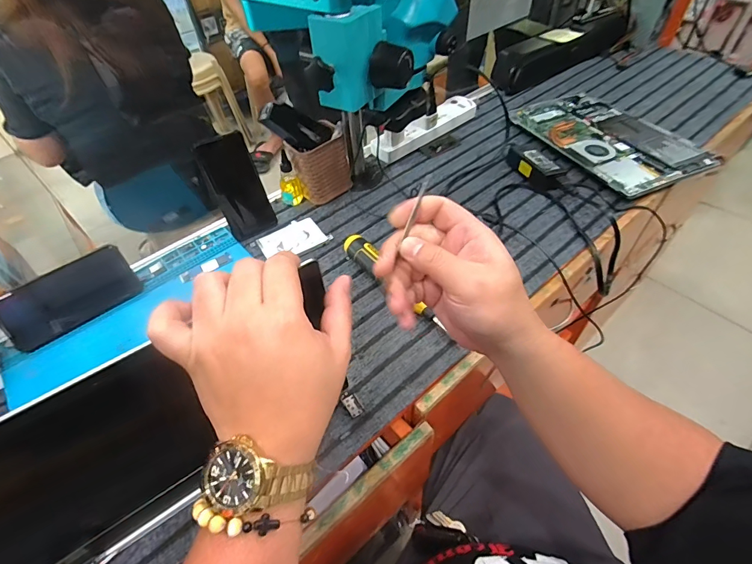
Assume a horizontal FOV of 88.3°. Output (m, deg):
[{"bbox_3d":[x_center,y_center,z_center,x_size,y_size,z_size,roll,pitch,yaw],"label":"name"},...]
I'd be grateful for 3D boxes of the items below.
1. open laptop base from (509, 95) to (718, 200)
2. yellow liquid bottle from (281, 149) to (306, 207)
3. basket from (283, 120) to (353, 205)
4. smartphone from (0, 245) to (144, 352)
[{"bbox_3d":[0.429,-0.281,0.738,0.218,0.016,0.327,-26,51,-9],"label":"open laptop base"},{"bbox_3d":[-0.151,-0.179,0.670,0.039,0.087,0.039,-14,50,-6],"label":"yellow liquid bottle"},{"bbox_3d":[-0.093,-0.198,0.661,0.097,0.100,0.062,-29,53,-18],"label":"basket"},{"bbox_3d":[-0.417,0.020,0.530,0.159,0.079,0.013,-35,18,-26],"label":"smartphone"}]

